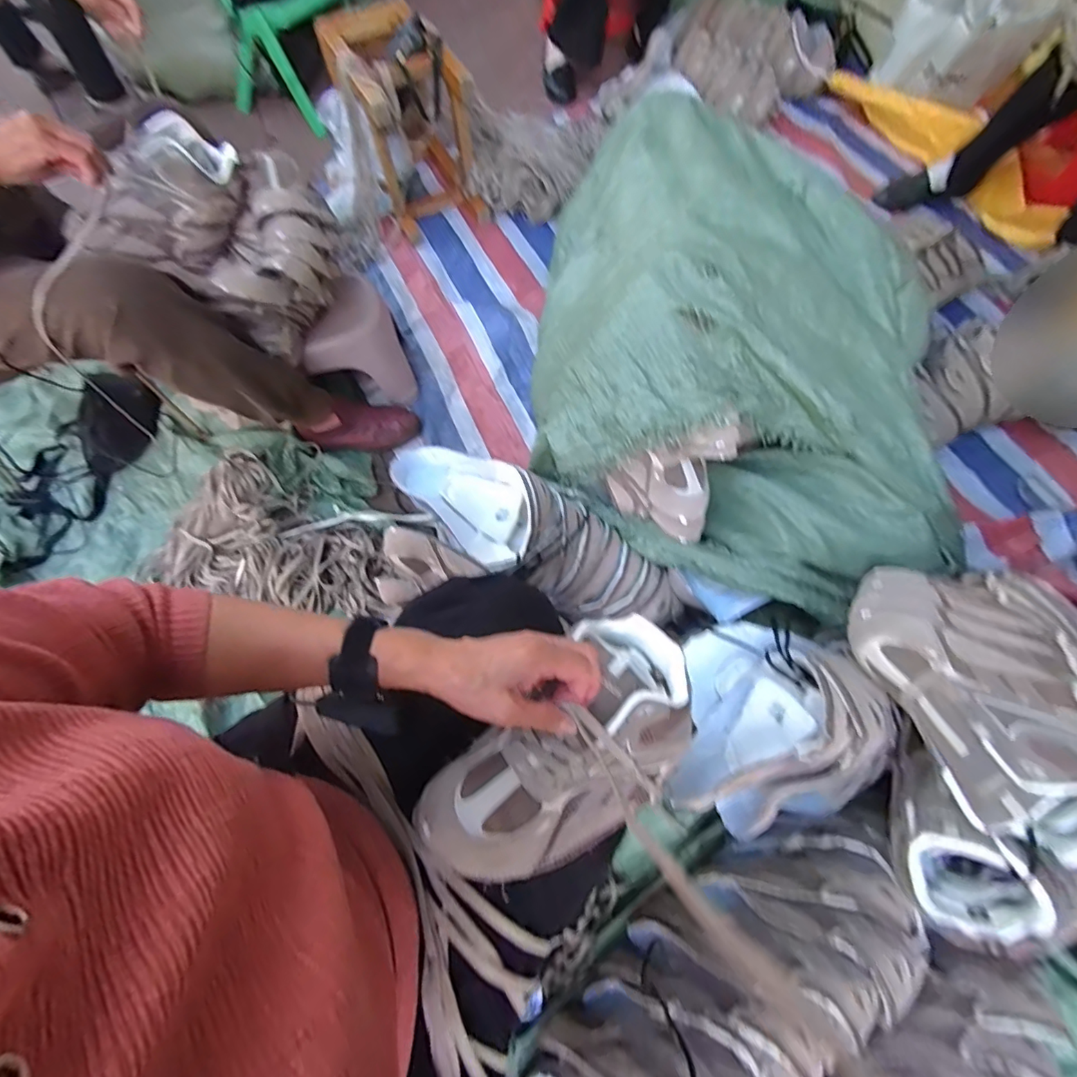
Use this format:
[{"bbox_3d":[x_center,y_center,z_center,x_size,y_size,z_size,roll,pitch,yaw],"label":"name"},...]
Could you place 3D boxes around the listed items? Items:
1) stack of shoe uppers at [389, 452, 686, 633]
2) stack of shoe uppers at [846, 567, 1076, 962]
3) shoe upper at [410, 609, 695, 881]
[{"bbox_3d":[-0.009,-0.005,0.799,0.478,0.099,0.165,28,68,14],"label":"stack of shoe uppers"},{"bbox_3d":[0.449,0.191,0.530,0.227,0.205,0.383,21,67,11],"label":"stack of shoe uppers"},{"bbox_3d":[0.023,0.179,0.432,0.264,0.067,0.137,-35,68,-14],"label":"shoe upper"}]

